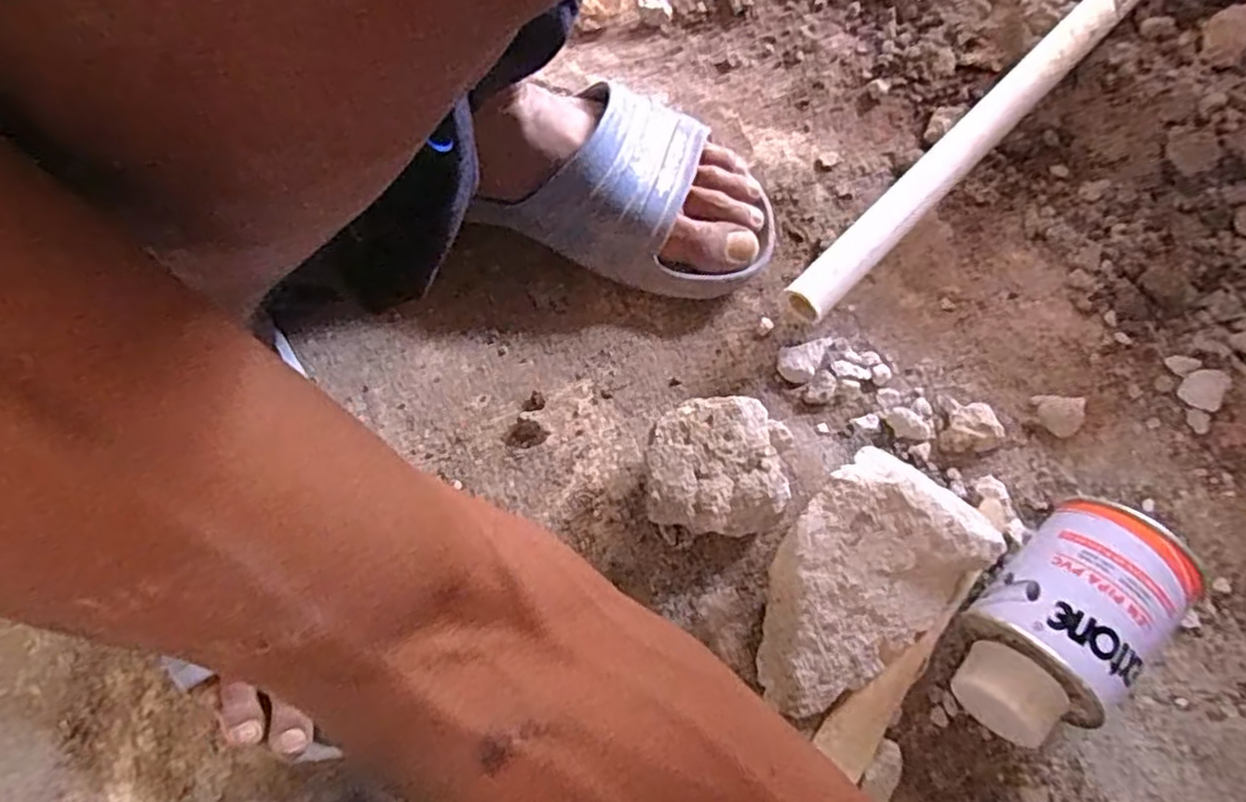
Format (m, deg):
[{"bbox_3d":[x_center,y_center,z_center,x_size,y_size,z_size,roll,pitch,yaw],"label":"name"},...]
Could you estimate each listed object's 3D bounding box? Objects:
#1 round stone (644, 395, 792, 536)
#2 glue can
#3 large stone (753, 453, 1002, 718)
[{"bbox_3d":[0.050,0.035,0.380,0.075,0.045,0.073,2,63,-1],"label":"round stone"},{"bbox_3d":[0.198,0.102,0.330,0.067,0.064,0.109,38,68,16],"label":"glue can"},{"bbox_3d":[0.114,0.081,0.348,0.133,0.059,0.080,-34,70,-16],"label":"large stone"}]

